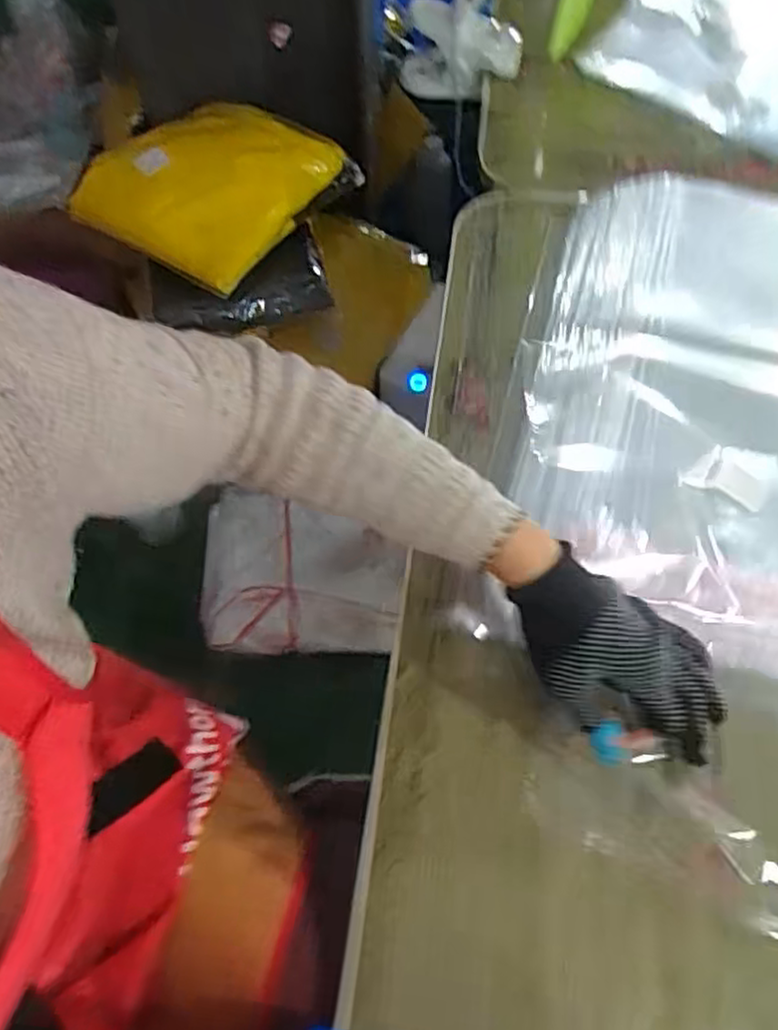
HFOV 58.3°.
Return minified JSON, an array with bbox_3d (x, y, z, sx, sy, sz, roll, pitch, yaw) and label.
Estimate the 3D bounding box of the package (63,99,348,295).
[{"bbox_3d":[-0.210,-0.412,0.863,0.225,0.078,0.273,34,68,16],"label":"package"}]

